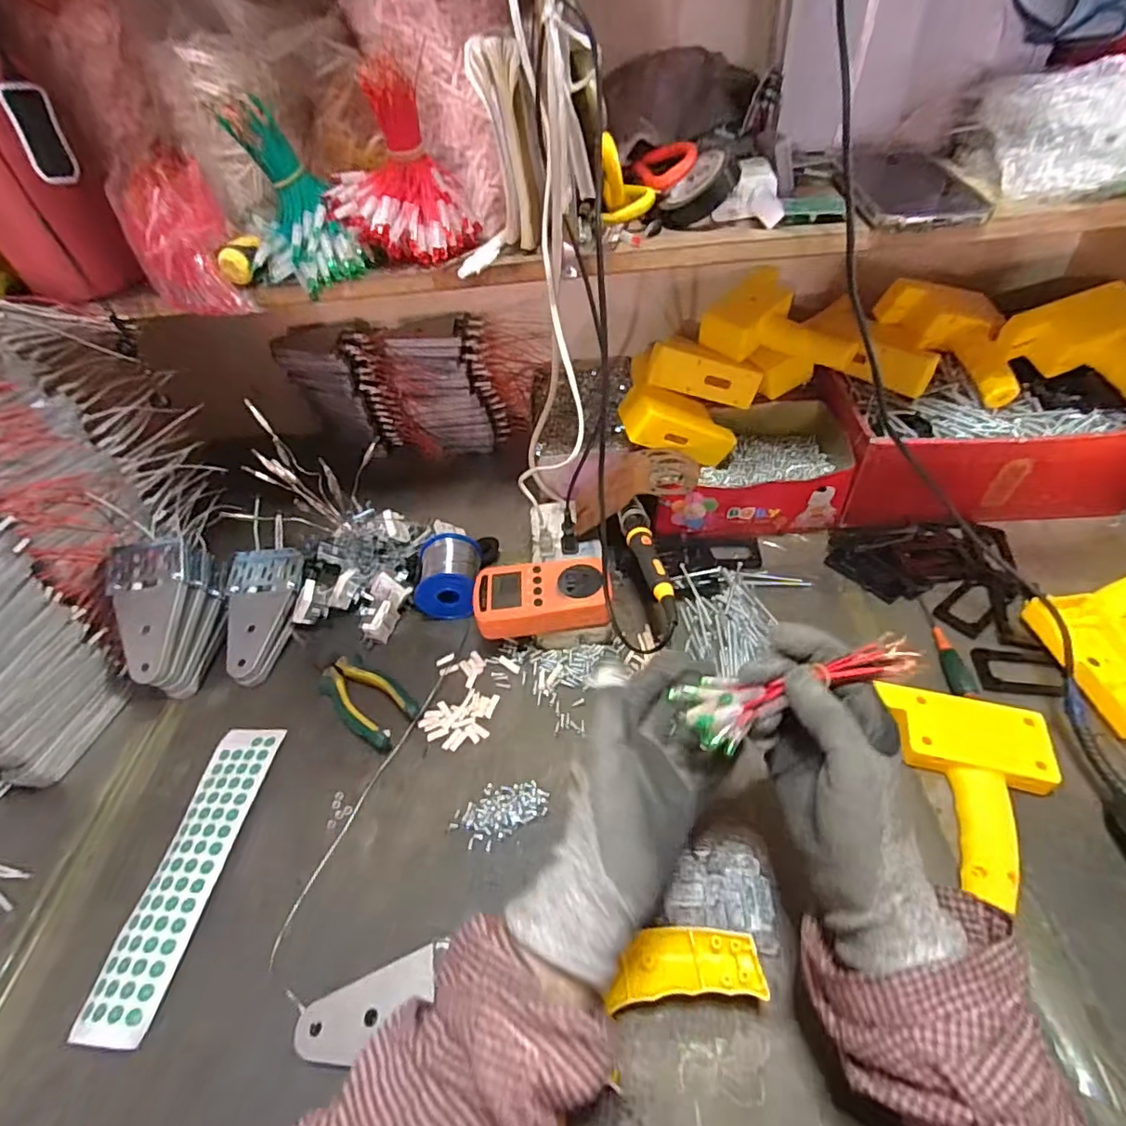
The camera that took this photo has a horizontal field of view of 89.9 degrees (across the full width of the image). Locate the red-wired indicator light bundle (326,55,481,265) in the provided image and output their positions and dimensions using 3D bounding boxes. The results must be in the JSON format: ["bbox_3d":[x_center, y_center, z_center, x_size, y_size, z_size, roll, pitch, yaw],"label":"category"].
[{"bbox_3d":[-0.128,-0.298,0.429,0.106,0.114,0.060,-19,47,-10],"label":"red-wired indicator light bundle"}]

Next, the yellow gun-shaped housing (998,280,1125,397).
[{"bbox_3d":[0.545,-0.219,0.562,0.166,0.040,0.104,42,104,19],"label":"yellow gun-shaped housing"}]

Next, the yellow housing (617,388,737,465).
[{"bbox_3d":[0.133,-0.154,0.635,0.136,0.050,0.065,12,41,-24],"label":"yellow housing"}]

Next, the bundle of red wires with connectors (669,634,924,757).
[{"bbox_3d":[0.130,0.069,0.313,0.124,0.020,0.042,-17,46,5],"label":"bundle of red wires with connectors"}]

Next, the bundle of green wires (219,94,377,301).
[{"bbox_3d":[-0.207,-0.277,0.433,0.087,0.107,0.056,-22,48,-14],"label":"bundle of green wires"}]

